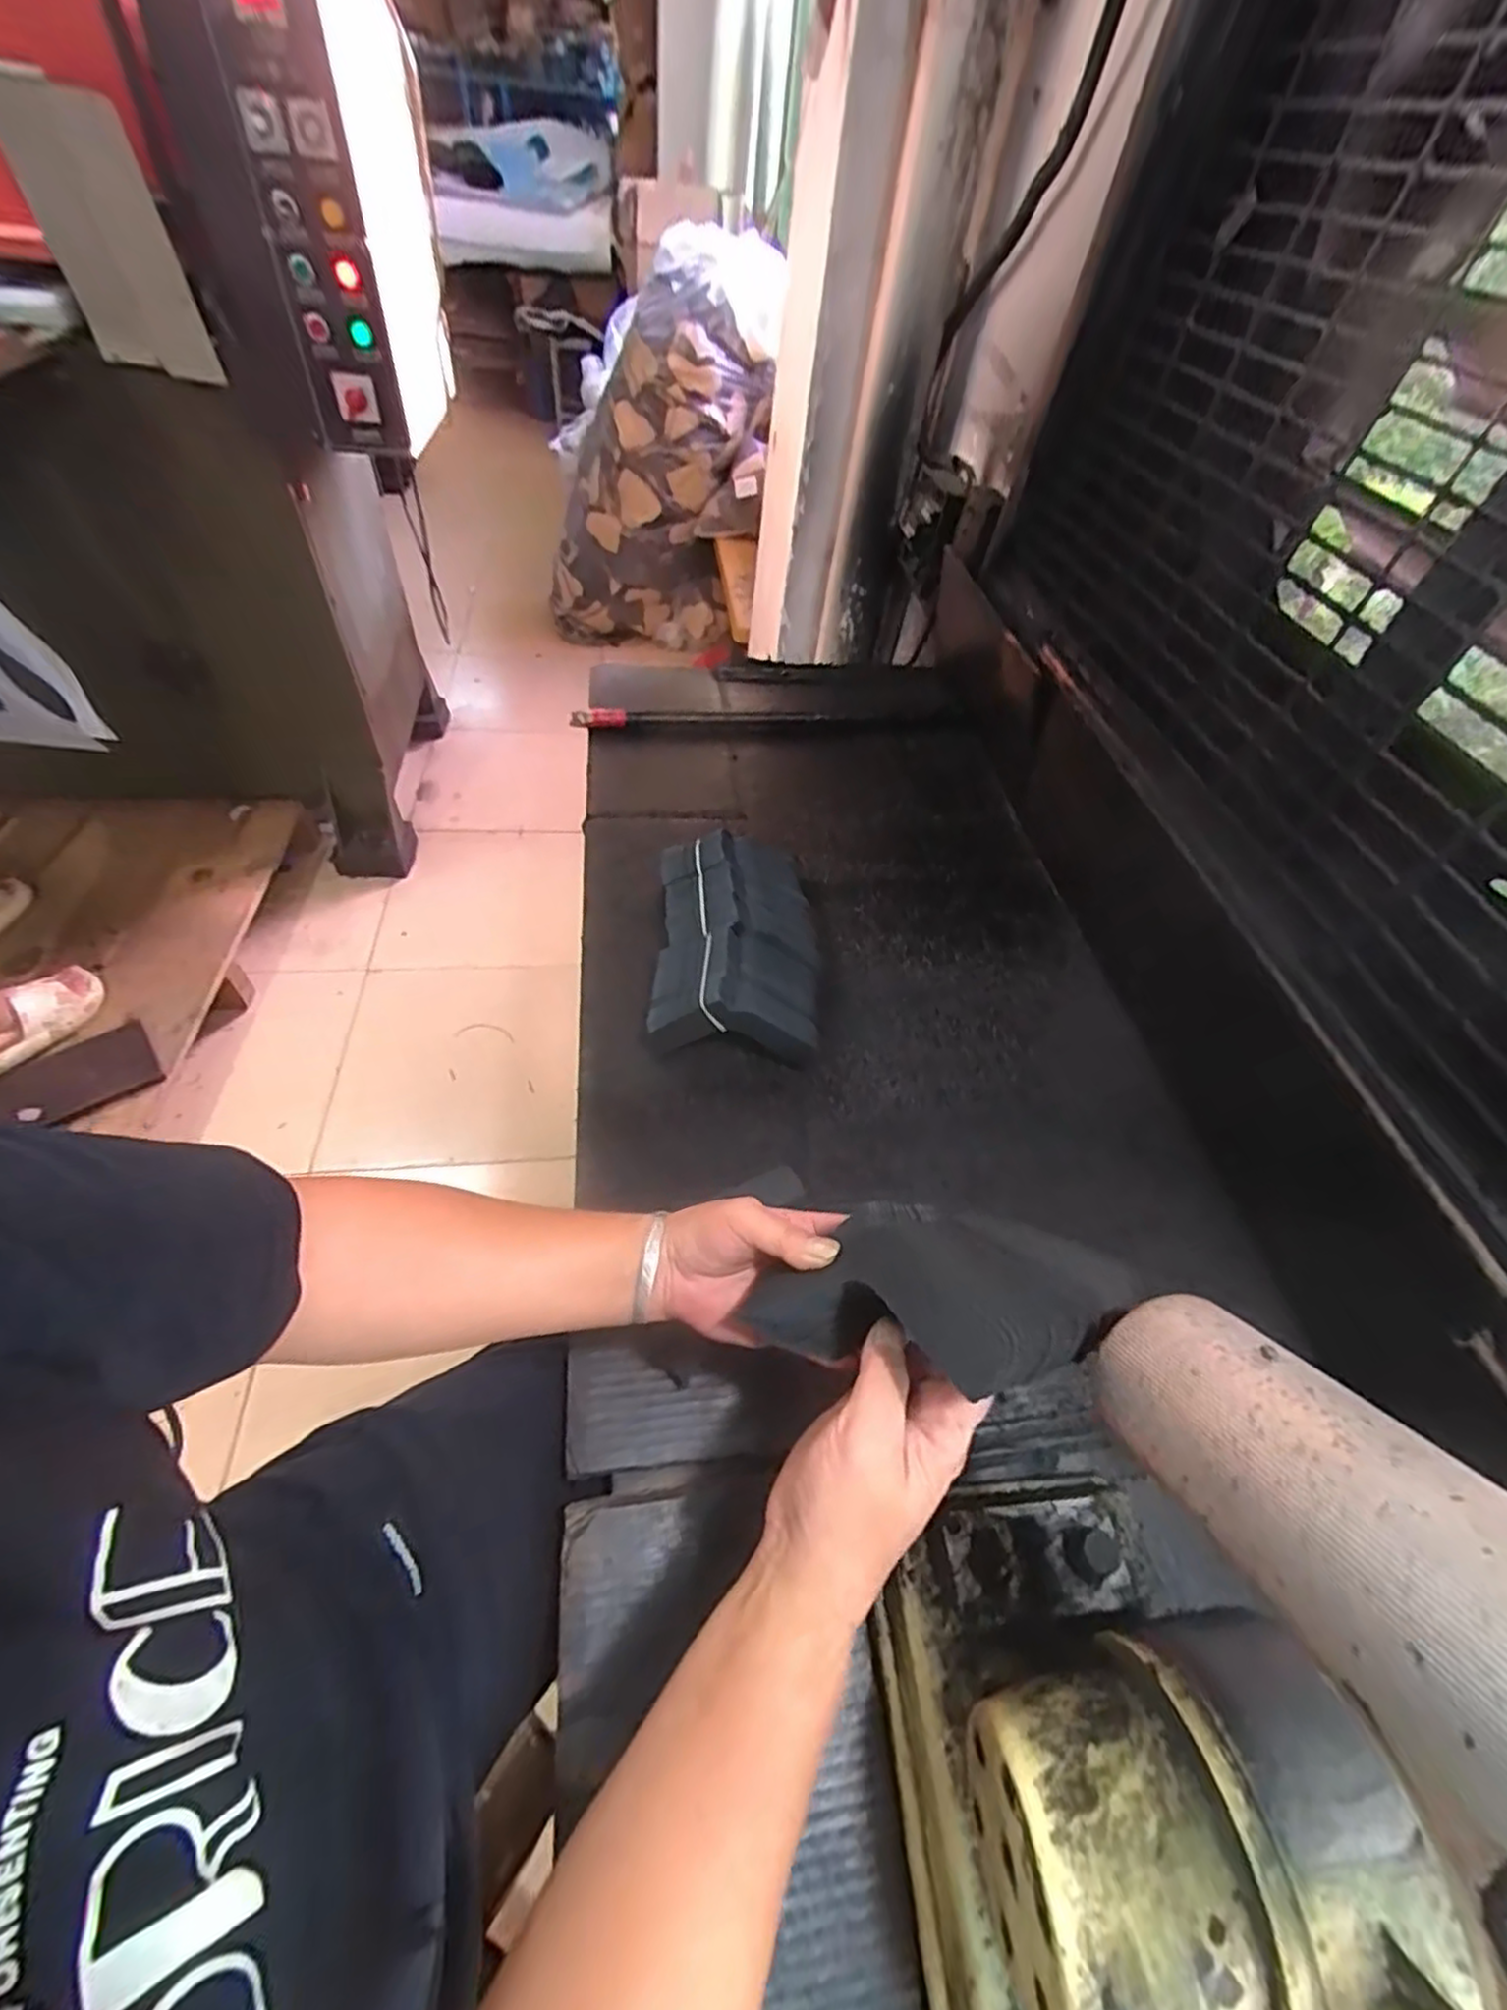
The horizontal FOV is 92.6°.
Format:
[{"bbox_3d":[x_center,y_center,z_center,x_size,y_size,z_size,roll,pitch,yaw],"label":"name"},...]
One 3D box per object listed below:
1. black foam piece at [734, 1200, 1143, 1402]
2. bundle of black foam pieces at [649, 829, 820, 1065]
[{"bbox_3d":[0.075,0.137,0.338,0.173,0.043,0.093,-18,38,38],"label":"black foam piece"},{"bbox_3d":[-0.016,-0.068,0.725,0.160,0.072,0.258,2,51,-5],"label":"bundle of black foam pieces"}]

